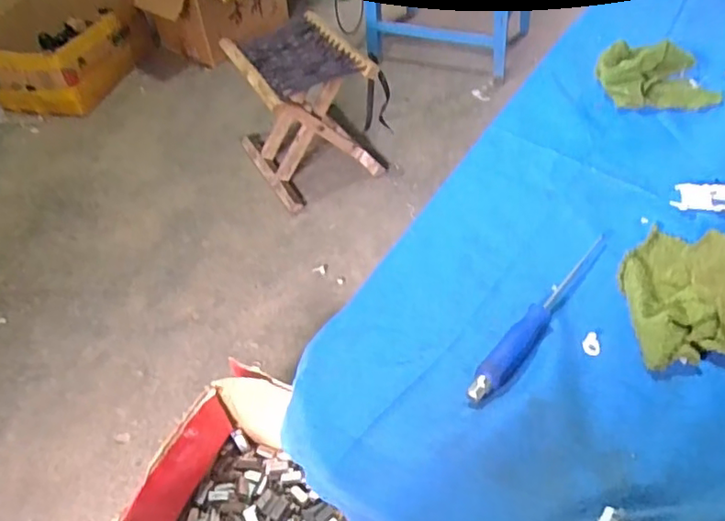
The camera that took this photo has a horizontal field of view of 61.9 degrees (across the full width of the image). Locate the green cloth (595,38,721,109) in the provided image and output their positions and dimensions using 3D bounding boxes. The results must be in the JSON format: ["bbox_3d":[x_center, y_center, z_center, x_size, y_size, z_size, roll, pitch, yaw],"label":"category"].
[{"bbox_3d":[0.303,-0.188,0.615,0.116,0.045,0.053,4,49,7],"label":"green cloth"}]

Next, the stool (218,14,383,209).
[{"bbox_3d":[-0.141,-0.373,1.490,0.287,0.315,0.305,-27,52,-17],"label":"stool"}]

